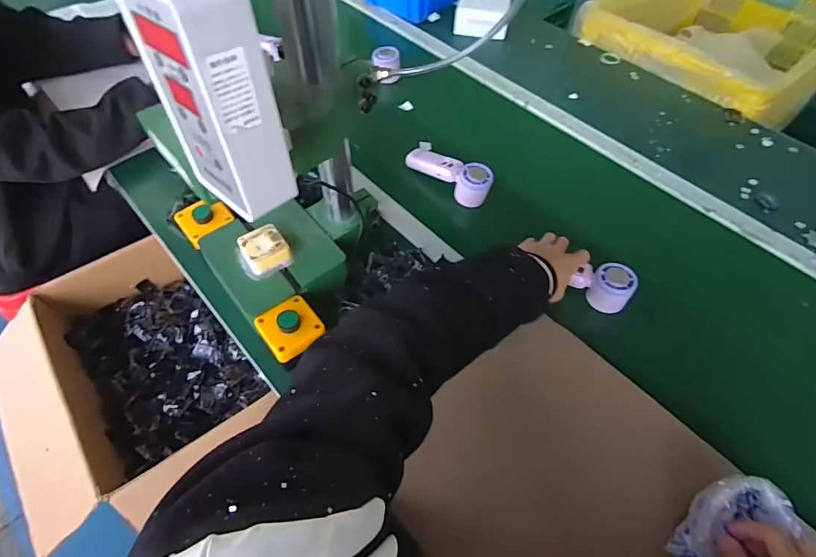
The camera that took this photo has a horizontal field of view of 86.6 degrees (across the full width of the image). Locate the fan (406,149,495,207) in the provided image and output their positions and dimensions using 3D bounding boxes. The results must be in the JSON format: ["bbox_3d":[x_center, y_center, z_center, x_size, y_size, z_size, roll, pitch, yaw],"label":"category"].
[{"bbox_3d":[0.070,-0.190,0.758,0.166,0.055,0.050,36,61,21],"label":"fan"}]

